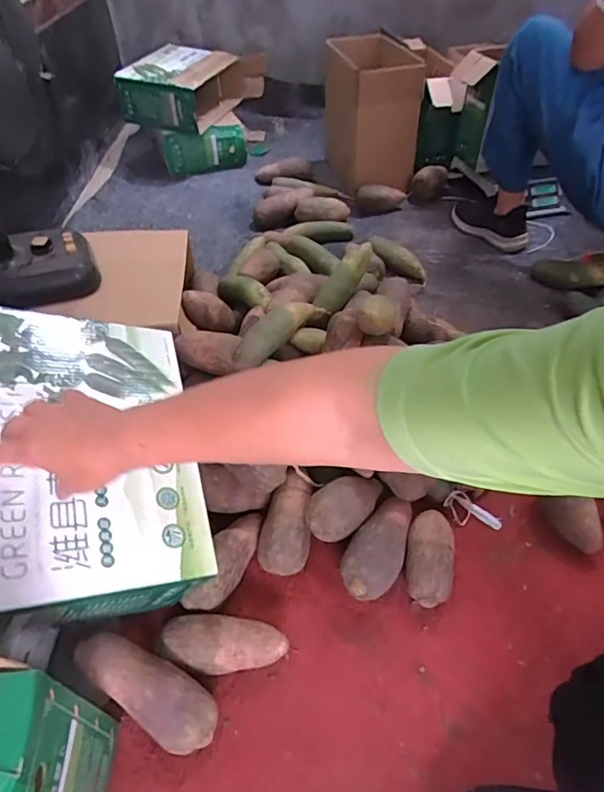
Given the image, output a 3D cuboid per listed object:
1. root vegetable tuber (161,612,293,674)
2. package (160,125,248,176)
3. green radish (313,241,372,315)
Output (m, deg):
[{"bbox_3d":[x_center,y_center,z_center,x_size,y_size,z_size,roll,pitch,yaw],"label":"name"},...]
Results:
[{"bbox_3d":[-0.098,0.317,0.636,0.153,0.059,0.063,2,47,3],"label":"root vegetable tuber"},{"bbox_3d":[-0.313,-0.813,1.639,0.265,0.125,0.060,-17,49,-13],"label":"package"},{"bbox_3d":[0.087,-0.233,0.985,0.044,0.054,0.188,29,74,26],"label":"green radish"}]

